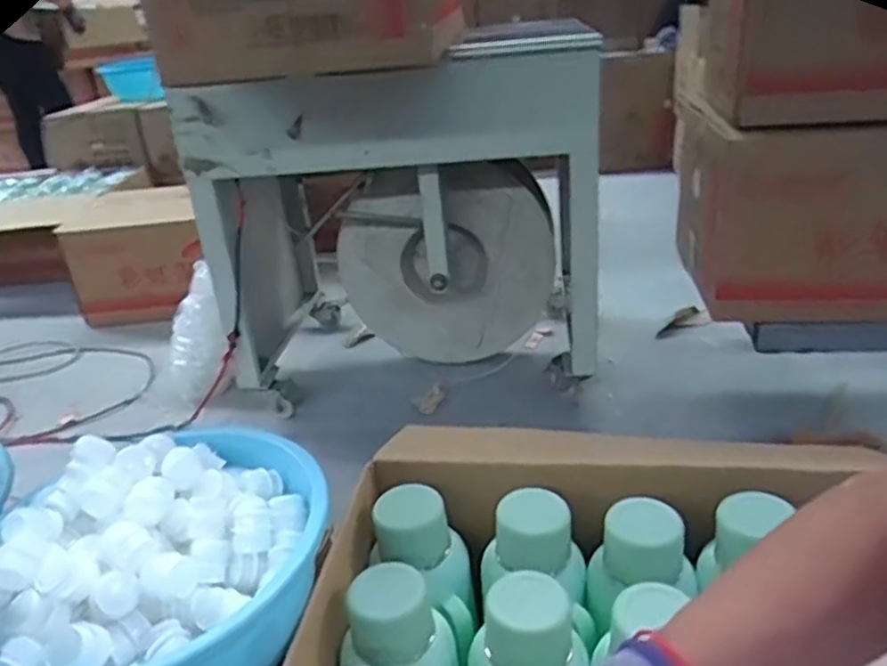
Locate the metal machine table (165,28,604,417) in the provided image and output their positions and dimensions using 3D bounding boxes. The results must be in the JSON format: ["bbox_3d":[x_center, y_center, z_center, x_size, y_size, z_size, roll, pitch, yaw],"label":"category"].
[{"bbox_3d":[-0.083,-0.230,1.508,0.817,0.700,0.653,3,27,16],"label":"metal machine table"}]

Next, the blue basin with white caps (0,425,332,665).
[{"bbox_3d":[-0.293,0.229,0.703,0.354,0.128,0.301,-21,30,-29],"label":"blue basin with white caps"}]

